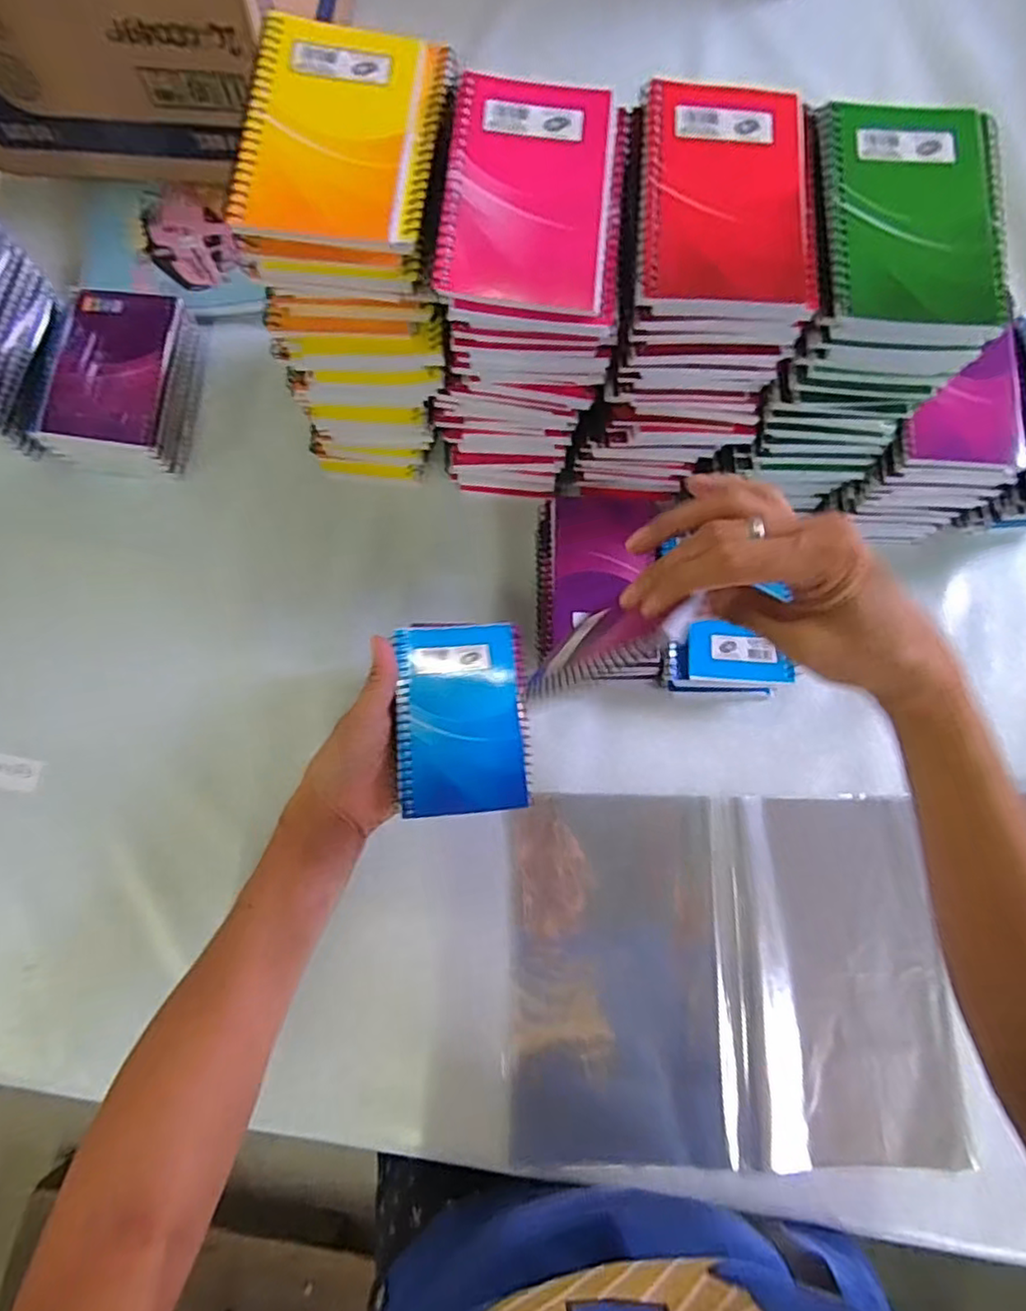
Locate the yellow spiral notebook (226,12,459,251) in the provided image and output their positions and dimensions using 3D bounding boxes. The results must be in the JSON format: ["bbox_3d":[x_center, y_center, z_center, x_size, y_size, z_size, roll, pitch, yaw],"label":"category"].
[{"bbox_3d":[-0.086,-0.269,0.337,0.097,0.012,0.129,4,77,0],"label":"yellow spiral notebook"}]

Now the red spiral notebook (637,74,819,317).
[{"bbox_3d":[0.111,-0.236,0.336,0.088,0.009,0.129,3,77,-1],"label":"red spiral notebook"}]

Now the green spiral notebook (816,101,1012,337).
[{"bbox_3d":[0.207,-0.226,0.338,0.090,0.013,0.131,2,77,-1],"label":"green spiral notebook"}]

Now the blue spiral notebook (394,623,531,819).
[{"bbox_3d":[-0.035,0.038,0.438,0.080,0.007,0.131,-5,67,-6],"label":"blue spiral notebook"}]

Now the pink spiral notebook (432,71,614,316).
[{"bbox_3d":[0.008,-0.236,0.332,0.080,0.011,0.126,6,77,0],"label":"pink spiral notebook"}]

